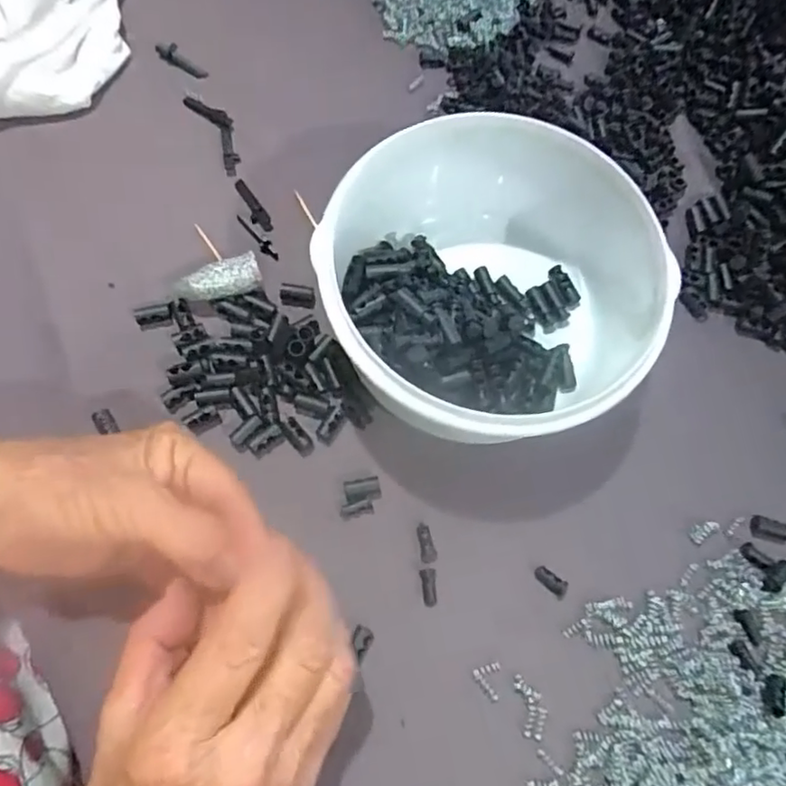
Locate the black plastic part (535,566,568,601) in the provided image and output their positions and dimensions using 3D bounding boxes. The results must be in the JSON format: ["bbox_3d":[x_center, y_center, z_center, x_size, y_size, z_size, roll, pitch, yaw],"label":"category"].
[{"bbox_3d":[0.080,0.095,0.313,0.018,0.004,0.009,39,74,10],"label":"black plastic part"}]

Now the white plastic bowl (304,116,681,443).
[{"bbox_3d":[0.046,-0.051,0.319,0.149,0.075,0.158,1,72,-2],"label":"white plastic bowl"}]

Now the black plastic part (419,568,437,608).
[{"bbox_3d":[0.018,0.096,0.308,0.008,0.004,0.018,-7,72,-5],"label":"black plastic part"}]

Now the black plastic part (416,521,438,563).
[{"bbox_3d":[0.016,0.076,0.316,0.008,0.004,0.020,-14,73,-7],"label":"black plastic part"}]

